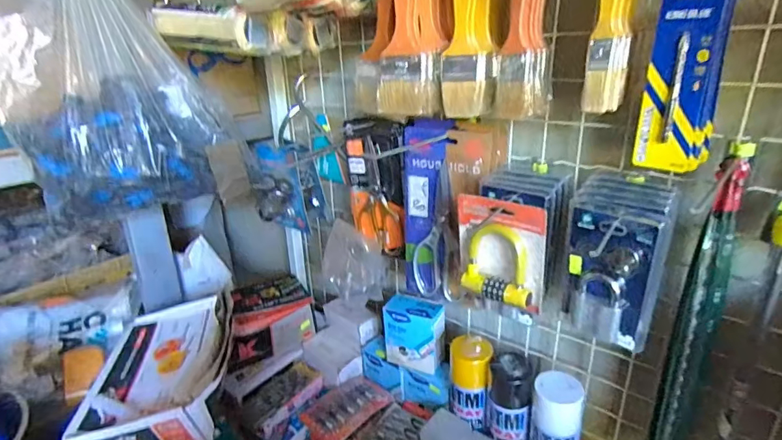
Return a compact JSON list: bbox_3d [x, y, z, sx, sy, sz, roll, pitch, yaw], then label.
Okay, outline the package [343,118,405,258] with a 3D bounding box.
[{"bbox_3d":[-0.023,-0.052,0.725,0.105,0.212,0.024,13,25,35],"label":"package"}]

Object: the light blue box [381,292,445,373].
[{"bbox_3d":[0.043,0.192,0.771,0.099,0.115,0.051,11,24,31],"label":"light blue box"}]

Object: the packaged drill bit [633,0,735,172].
[{"bbox_3d":[0.277,-0.132,0.424,0.057,0.164,0.033,15,28,39],"label":"packaged drill bit"}]

